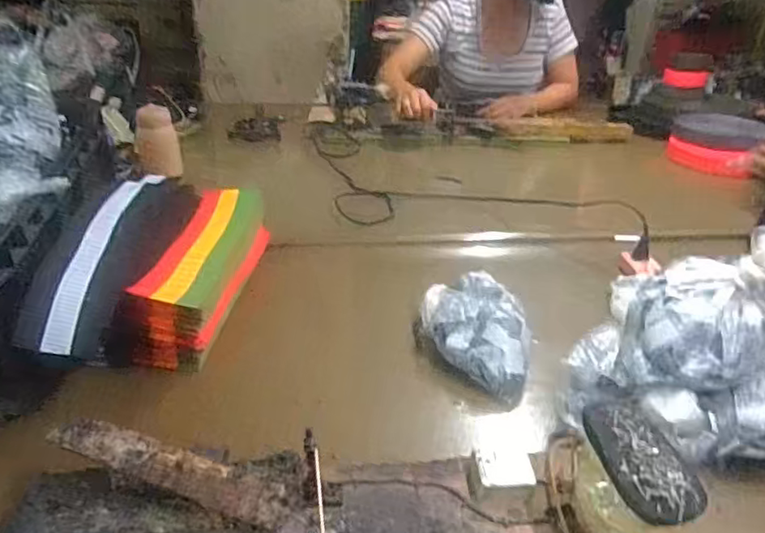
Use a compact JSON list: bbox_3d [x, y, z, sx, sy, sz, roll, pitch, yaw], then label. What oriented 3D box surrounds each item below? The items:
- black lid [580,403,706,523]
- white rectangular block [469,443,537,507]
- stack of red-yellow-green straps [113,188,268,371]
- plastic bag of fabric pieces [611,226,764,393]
[{"bbox_3d":[0.184,0.136,0.420,0.059,0.014,0.103,-3,30,-8],"label":"black lid"},{"bbox_3d":[0.103,0.178,0.499,0.051,0.024,0.044,2,30,1],"label":"white rectangular block"},{"bbox_3d":[-0.233,0.005,0.766,0.100,0.094,0.321,5,30,6],"label":"stack of red-yellow-green straps"},{"bbox_3d":[0.337,0.040,0.583,0.171,0.112,0.133,9,31,12],"label":"plastic bag of fabric pieces"}]

